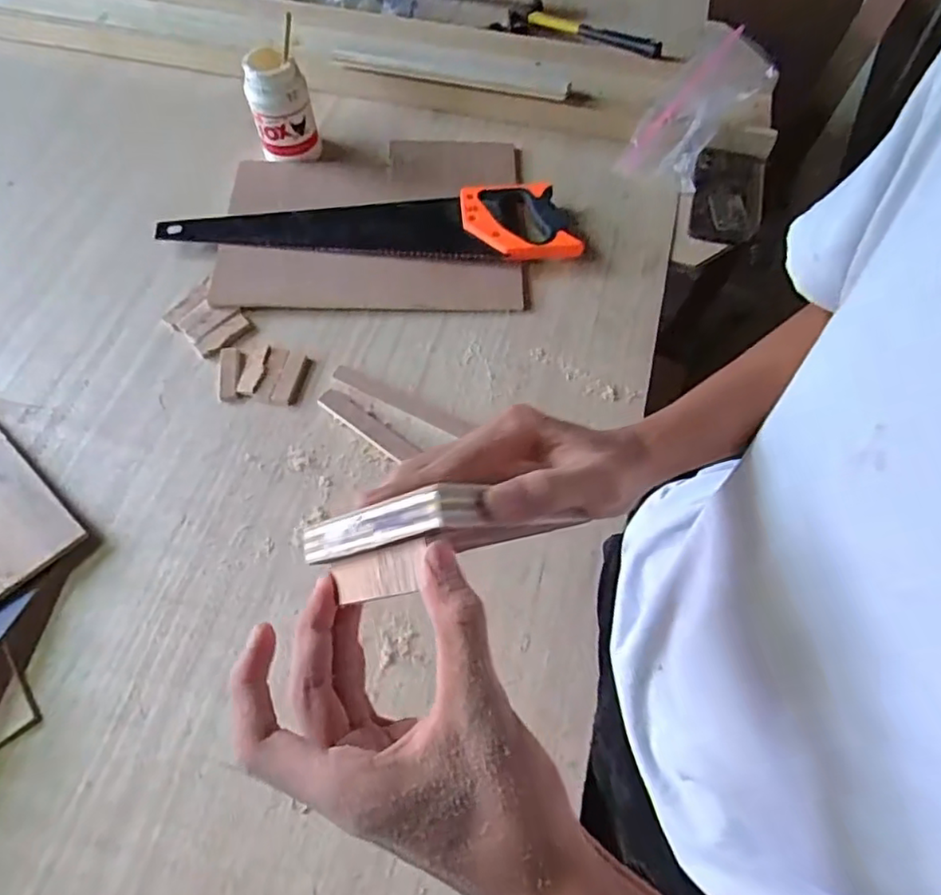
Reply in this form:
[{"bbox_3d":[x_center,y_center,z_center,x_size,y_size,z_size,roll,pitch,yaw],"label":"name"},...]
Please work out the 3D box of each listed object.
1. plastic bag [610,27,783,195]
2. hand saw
[{"bbox_3d":[0.316,-0.472,0.875,0.115,0.031,0.255,37,90,17],"label":"plastic bag"},{"bbox_3d":[-0.130,-0.297,0.815,0.530,0.029,0.115,1,63,1],"label":"hand saw"}]

